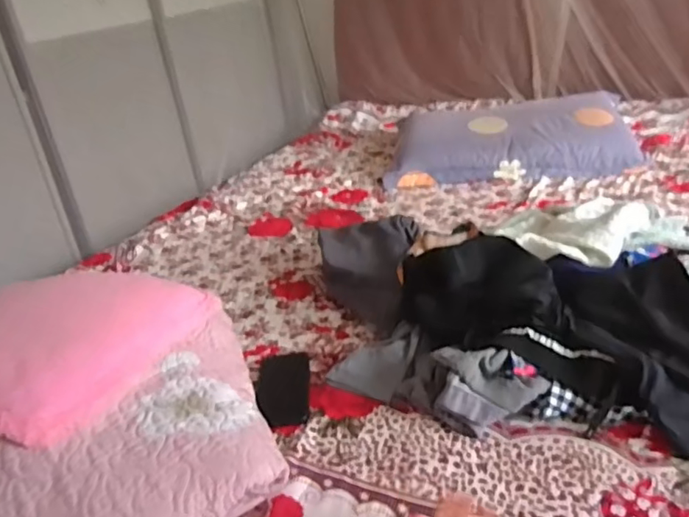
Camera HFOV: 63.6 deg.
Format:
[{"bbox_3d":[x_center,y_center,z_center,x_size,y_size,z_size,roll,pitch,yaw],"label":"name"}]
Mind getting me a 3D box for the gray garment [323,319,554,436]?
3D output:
[{"bbox_3d":[0.121,0.158,0.779,0.275,0.076,0.132,18,37,40],"label":"gray garment"}]

